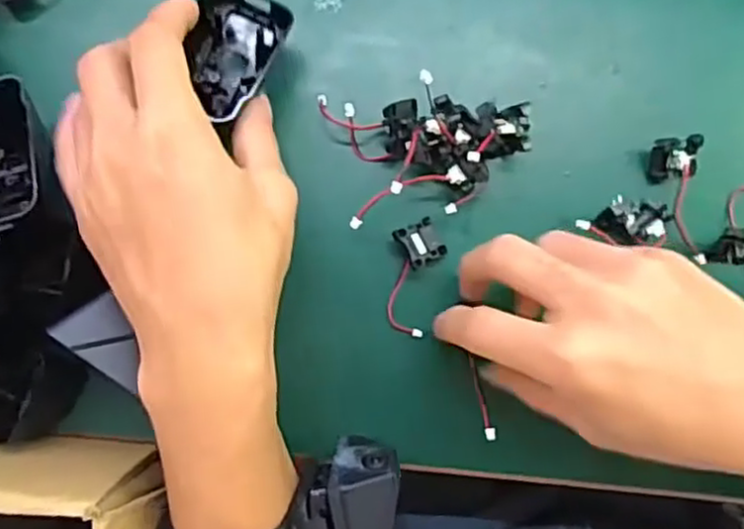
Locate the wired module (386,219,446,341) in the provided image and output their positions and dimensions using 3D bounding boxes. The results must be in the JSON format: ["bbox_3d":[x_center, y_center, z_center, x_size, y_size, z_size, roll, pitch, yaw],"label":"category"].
[{"bbox_3d":[0.022,0.006,0.338,0.026,0.015,0.056,3,87,-3],"label":"wired module"}]

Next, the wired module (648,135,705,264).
[{"bbox_3d":[0.149,-0.031,0.338,0.022,0.016,0.059,-6,88,-4],"label":"wired module"}]

